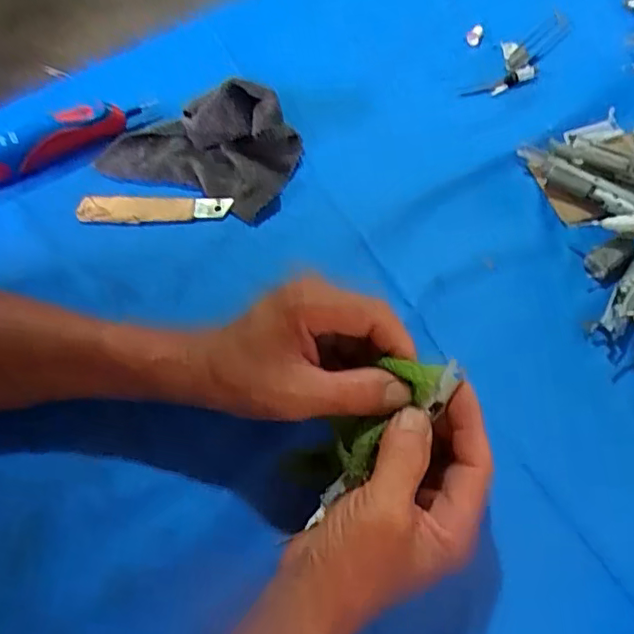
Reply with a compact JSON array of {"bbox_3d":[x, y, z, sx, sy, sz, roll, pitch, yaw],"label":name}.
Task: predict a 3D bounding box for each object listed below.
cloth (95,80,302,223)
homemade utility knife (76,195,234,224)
[{"bbox_3d":[-0.099,-0.148,0.480,0.156,0.048,0.095,22,66,11],"label":"cloth"},{"bbox_3d":[-0.132,-0.087,0.470,0.121,0.008,0.025,2,64,1],"label":"homemade utility knife"}]

